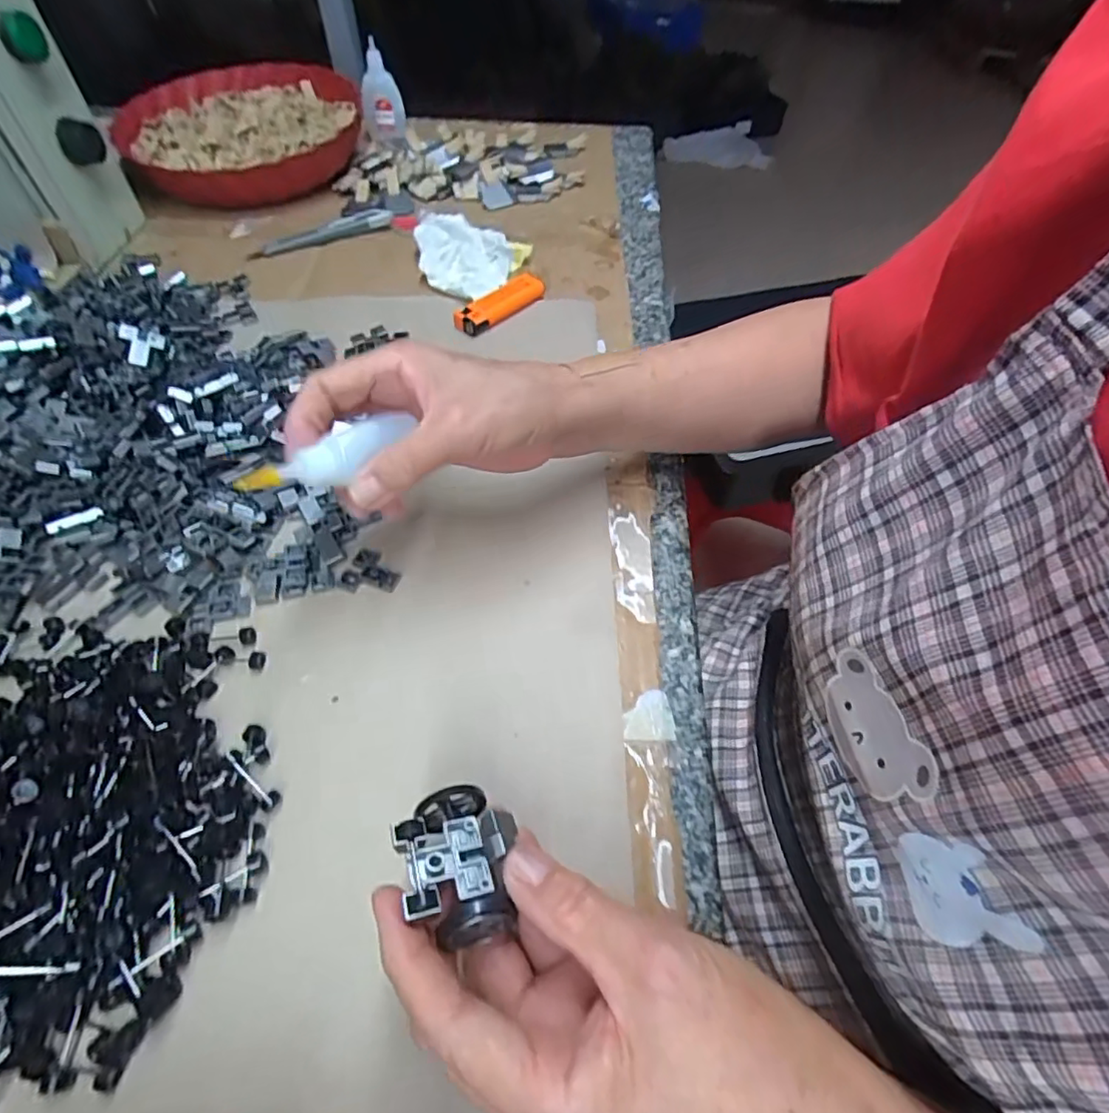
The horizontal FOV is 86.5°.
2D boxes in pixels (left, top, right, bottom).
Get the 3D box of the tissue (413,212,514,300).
[{"bbox_3d":[-0.077,-0.255,0.506,0.079,0.022,0.118,-4,55,-8],"label":"tissue"}]

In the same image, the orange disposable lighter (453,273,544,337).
[{"bbox_3d":[-0.042,-0.202,0.471,0.023,0.018,0.083,40,61,21],"label":"orange disposable lighter"}]

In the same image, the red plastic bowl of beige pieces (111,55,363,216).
[{"bbox_3d":[-0.324,-0.448,0.615,0.232,0.063,0.226,1,54,-1],"label":"red plastic bowl of beige pieces"}]

